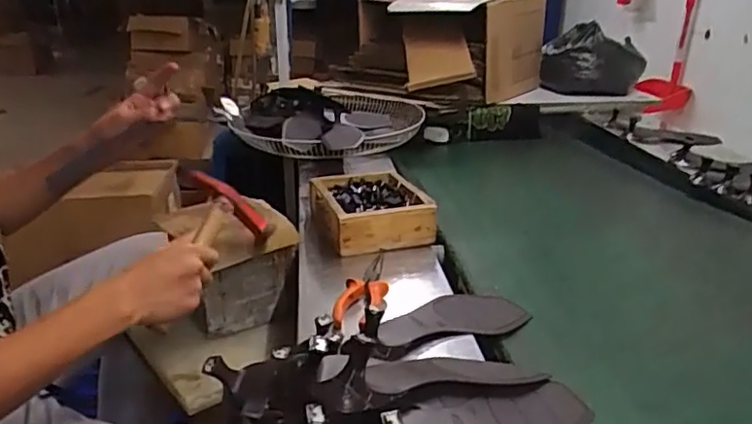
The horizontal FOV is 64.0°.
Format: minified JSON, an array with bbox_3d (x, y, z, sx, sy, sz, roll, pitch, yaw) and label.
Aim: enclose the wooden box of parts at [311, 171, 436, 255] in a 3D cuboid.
[{"bbox_3d":[-0.009,-0.004,0.934,0.158,0.063,0.174,-6,21,-15],"label":"wooden box of parts"}]

